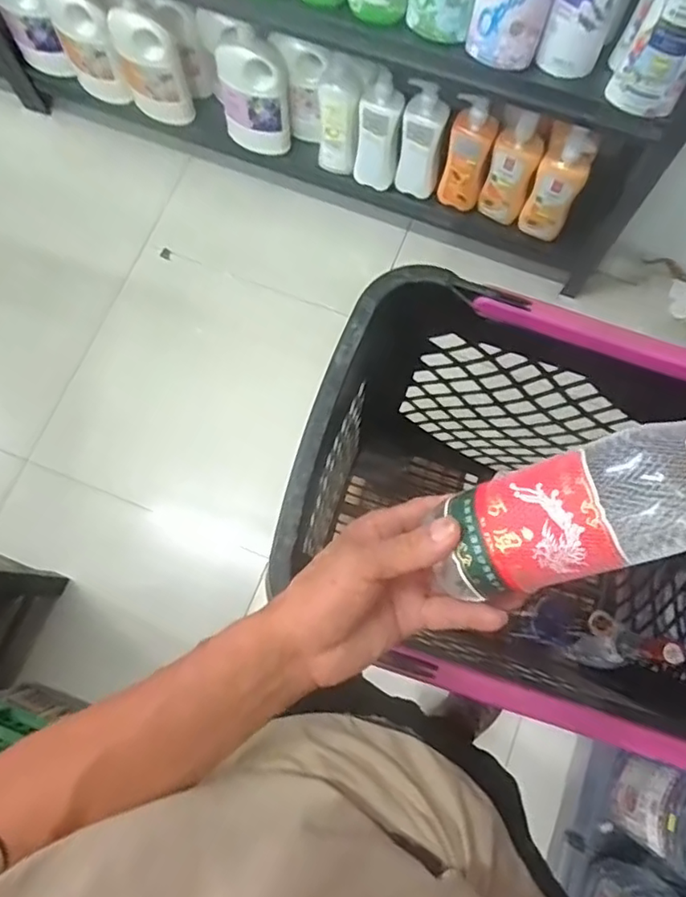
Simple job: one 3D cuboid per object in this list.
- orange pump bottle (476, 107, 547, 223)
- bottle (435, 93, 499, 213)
[{"bbox_3d":[0.336,-0.550,1.188,0.086,0.221,0.070,17,76,5],"label":"orange pump bottle"},{"bbox_3d":[0.253,-0.595,1.217,0.085,0.233,0.064,17,76,5],"label":"bottle"}]

